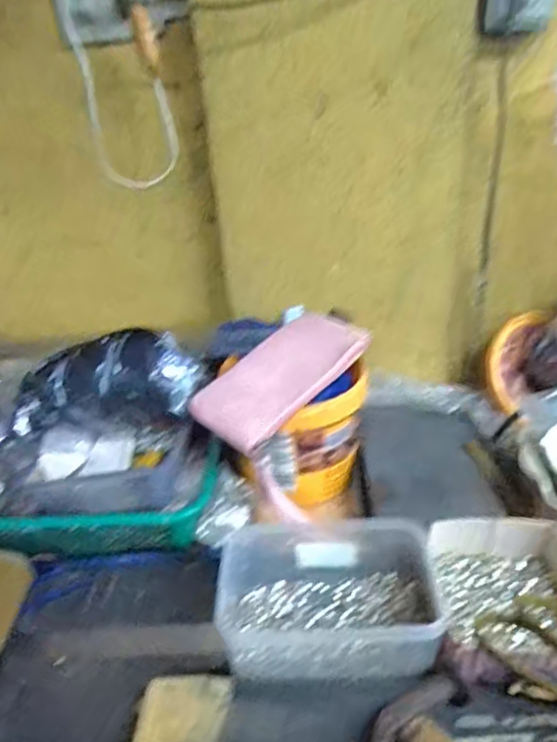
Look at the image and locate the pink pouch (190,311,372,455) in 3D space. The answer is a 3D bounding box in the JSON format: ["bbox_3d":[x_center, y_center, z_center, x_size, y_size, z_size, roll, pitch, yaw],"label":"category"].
[{"bbox_3d":[0.002,0.002,0.705,0.112,0.025,0.210,31,59,35],"label":"pink pouch"}]

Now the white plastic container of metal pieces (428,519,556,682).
[{"bbox_3d":[0.212,0.210,0.540,0.135,0.060,0.154,-3,30,5],"label":"white plastic container of metal pieces"}]

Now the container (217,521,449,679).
[{"bbox_3d":[0.048,0.206,0.567,0.197,0.069,0.159,-4,30,2],"label":"container"}]

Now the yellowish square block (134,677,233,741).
[{"bbox_3d":[-0.079,0.290,0.480,0.074,0.017,0.087,-2,30,5],"label":"yellowish square block"}]

